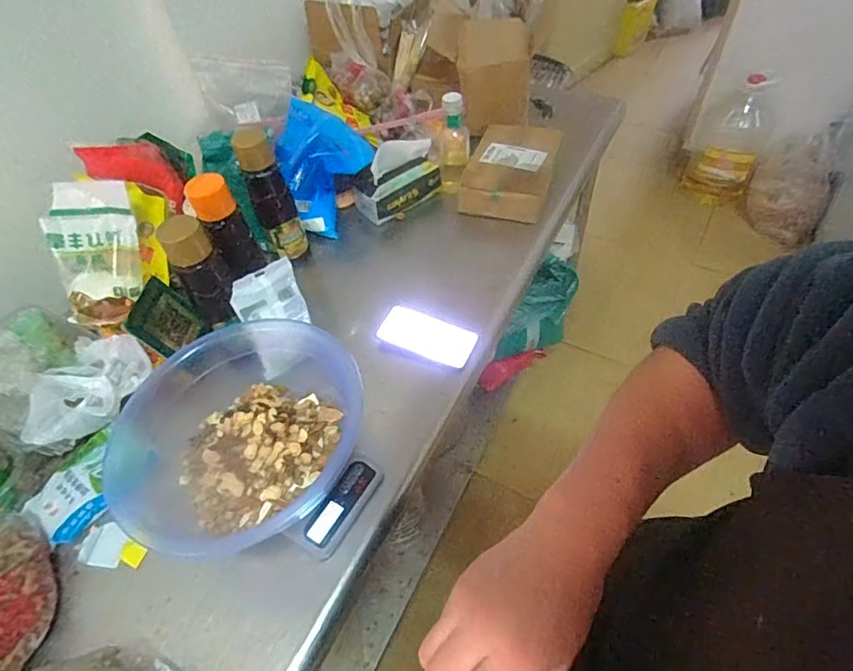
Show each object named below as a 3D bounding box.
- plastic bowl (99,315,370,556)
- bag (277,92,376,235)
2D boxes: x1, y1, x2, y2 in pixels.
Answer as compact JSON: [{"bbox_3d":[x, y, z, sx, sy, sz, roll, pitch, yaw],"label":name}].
[{"bbox_3d":[-0.233,0.115,0.662,0.283,0.112,0.278,-3,52,4],"label":"plastic bowl"},{"bbox_3d":[-0.216,-0.333,0.987,0.154,0.177,0.180,29,60,25],"label":"bag"}]

